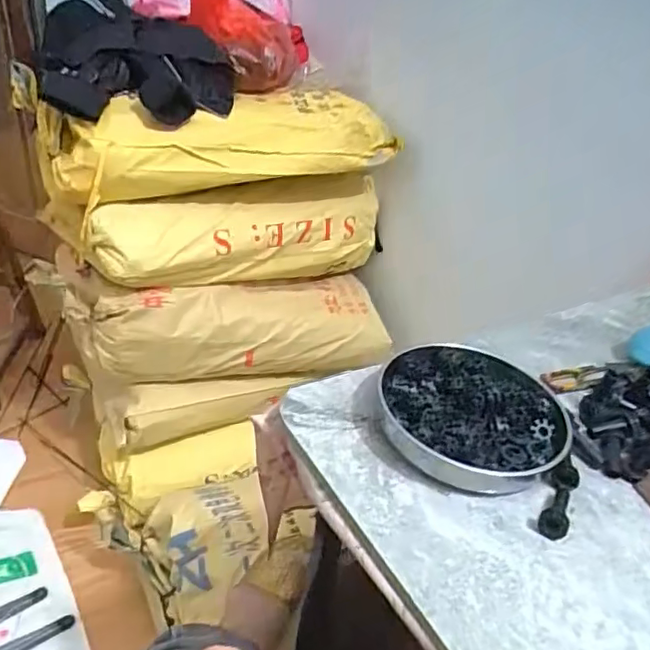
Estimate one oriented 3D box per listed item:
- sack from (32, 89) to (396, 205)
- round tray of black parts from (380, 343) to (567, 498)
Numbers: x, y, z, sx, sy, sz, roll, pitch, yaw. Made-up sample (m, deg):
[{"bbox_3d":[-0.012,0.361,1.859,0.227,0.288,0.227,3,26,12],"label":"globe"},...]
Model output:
[{"bbox_3d":[-0.172,-0.319,1.044,0.583,0.141,0.224,-14,39,-28],"label":"sack"},{"bbox_3d":[0.112,0.064,0.438,0.139,0.028,0.135,5,33,-3],"label":"round tray of black parts"}]

